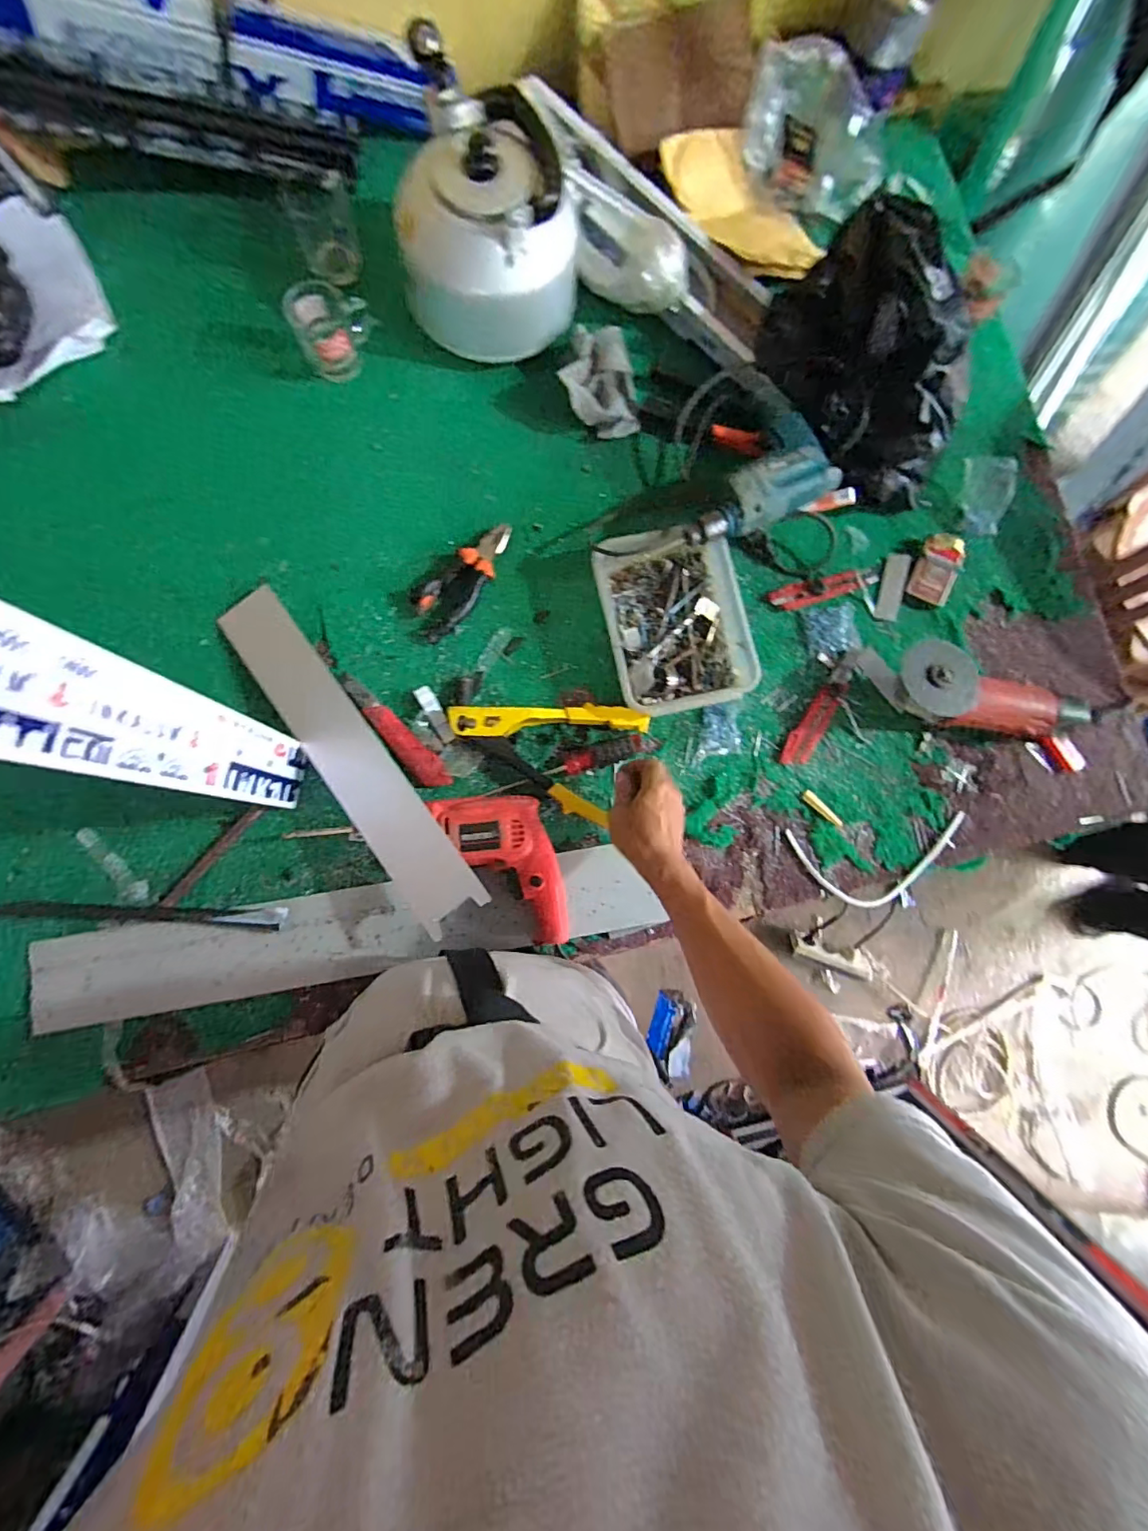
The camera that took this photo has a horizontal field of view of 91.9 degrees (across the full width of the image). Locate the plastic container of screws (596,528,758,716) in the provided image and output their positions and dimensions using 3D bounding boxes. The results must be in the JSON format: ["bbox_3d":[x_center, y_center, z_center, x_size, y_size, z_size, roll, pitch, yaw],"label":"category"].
[{"bbox_3d":[0.125,-0.179,0.691,0.165,0.049,0.211,-13,86,-6],"label":"plastic container of screws"}]

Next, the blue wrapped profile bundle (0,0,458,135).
[{"bbox_3d":[-0.442,-0.849,0.645,0.576,0.071,0.068,-13,86,-23],"label":"blue wrapped profile bundle"}]

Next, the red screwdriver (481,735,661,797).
[{"bbox_3d":[0.000,-0.001,0.685,0.223,0.024,0.026,-17,87,-6],"label":"red screwdriver"}]

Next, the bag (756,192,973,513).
[{"bbox_3d":[0.376,-0.493,0.692,0.196,0.142,0.310,-30,88,-6],"label":"bag"}]

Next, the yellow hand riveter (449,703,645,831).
[{"bbox_3d":[-0.034,-0.039,0.682,0.219,0.026,0.142,27,84,-2],"label":"yellow hand riveter"}]

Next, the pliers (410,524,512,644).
[{"bbox_3d":[-0.141,-0.235,0.716,0.179,0.016,0.063,-43,89,-7],"label":"pliers"}]

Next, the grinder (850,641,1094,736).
[{"bbox_3d":[0.515,-0.078,0.694,0.274,0.092,0.081,16,84,-3],"label":"grinder"}]

